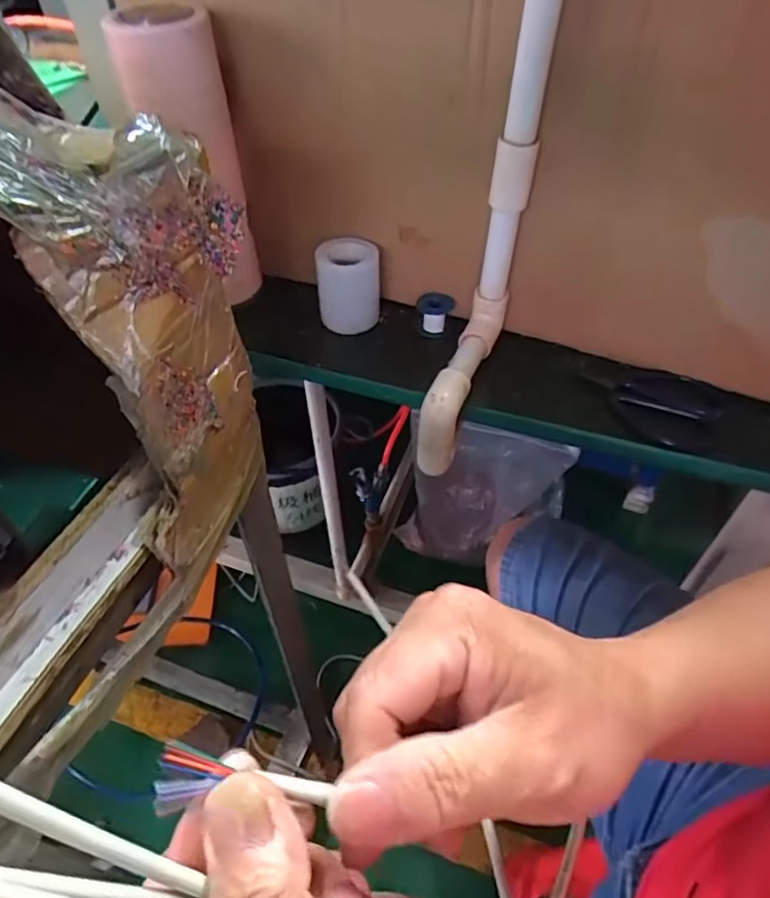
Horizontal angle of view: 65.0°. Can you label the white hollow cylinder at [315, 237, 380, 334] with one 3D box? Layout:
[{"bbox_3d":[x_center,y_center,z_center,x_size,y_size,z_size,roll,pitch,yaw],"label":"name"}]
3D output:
[{"bbox_3d":[-0.030,-0.138,0.512,0.051,0.065,0.046,0,48,1],"label":"white hollow cylinder"}]

